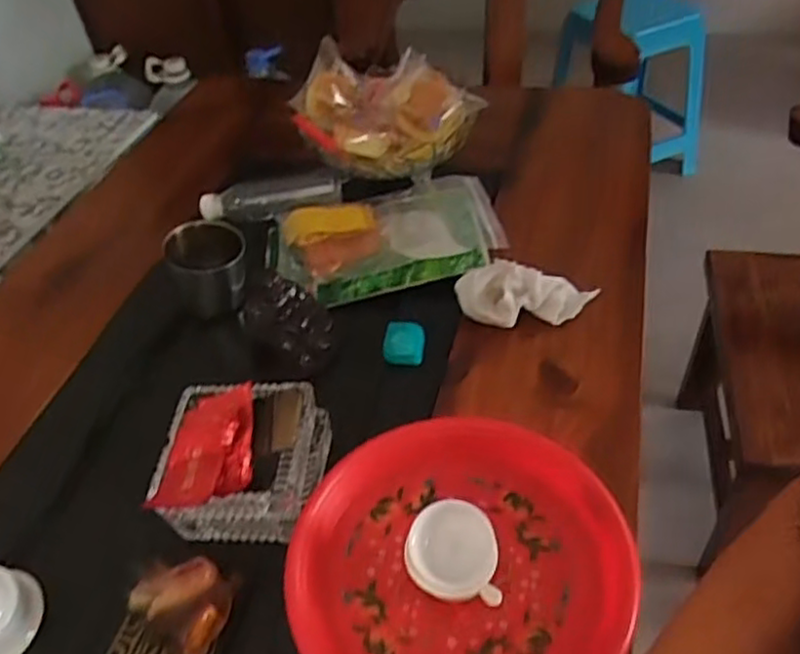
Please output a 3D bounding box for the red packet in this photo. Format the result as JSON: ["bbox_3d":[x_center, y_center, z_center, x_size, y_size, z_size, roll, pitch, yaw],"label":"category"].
[{"bbox_3d":[-0.157,0.100,0.585,0.068,0.020,0.123,0,45,8],"label":"red packet"}]

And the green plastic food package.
[{"bbox_3d":[-0.024,-0.110,0.834,0.271,0.038,0.184,-9,45,-1],"label":"green plastic food package"}]

